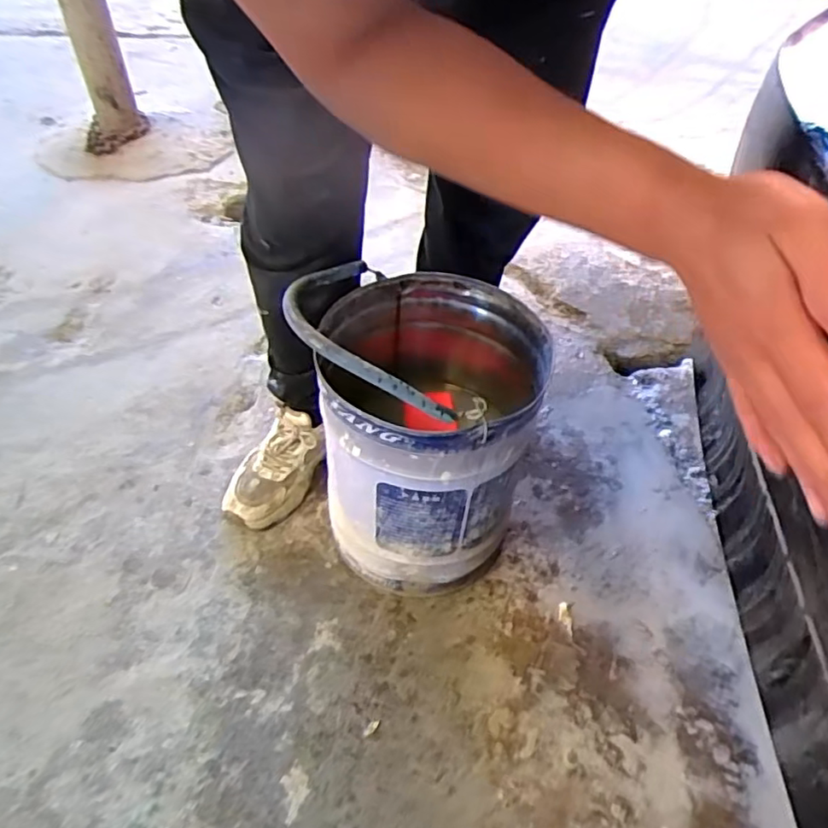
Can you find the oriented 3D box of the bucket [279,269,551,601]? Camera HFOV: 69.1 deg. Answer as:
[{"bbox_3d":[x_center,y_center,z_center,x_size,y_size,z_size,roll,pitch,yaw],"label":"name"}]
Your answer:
[{"bbox_3d":[0.012,0.004,0.776,0.267,0.437,0.298,20,51,12],"label":"bucket"}]

